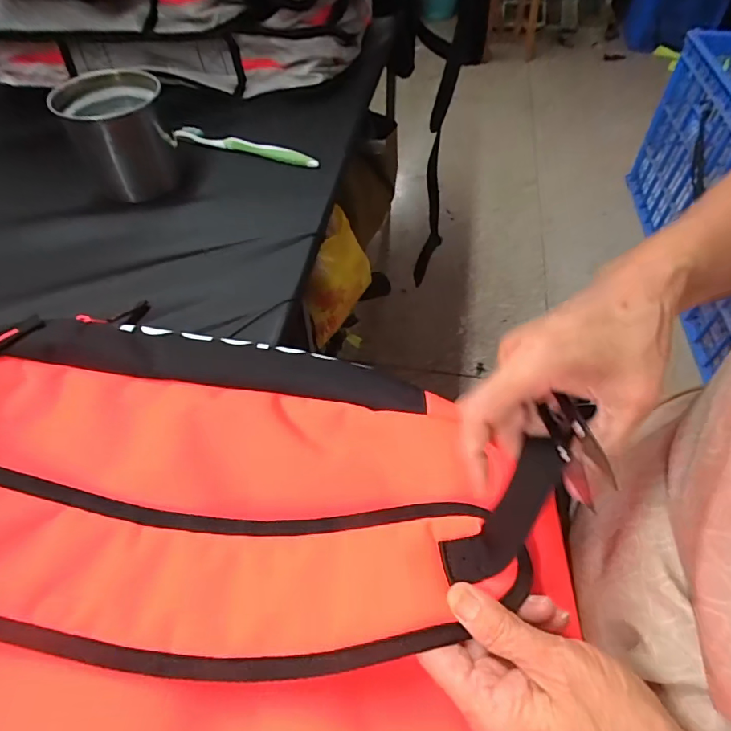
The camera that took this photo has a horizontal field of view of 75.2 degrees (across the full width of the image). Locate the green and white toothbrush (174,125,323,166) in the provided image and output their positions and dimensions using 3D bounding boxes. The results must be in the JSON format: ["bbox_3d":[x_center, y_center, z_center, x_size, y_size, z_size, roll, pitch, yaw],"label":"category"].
[{"bbox_3d":[-0.139,-0.252,0.552,0.182,0.022,0.011,15,55,11],"label":"green and white toothbrush"}]

